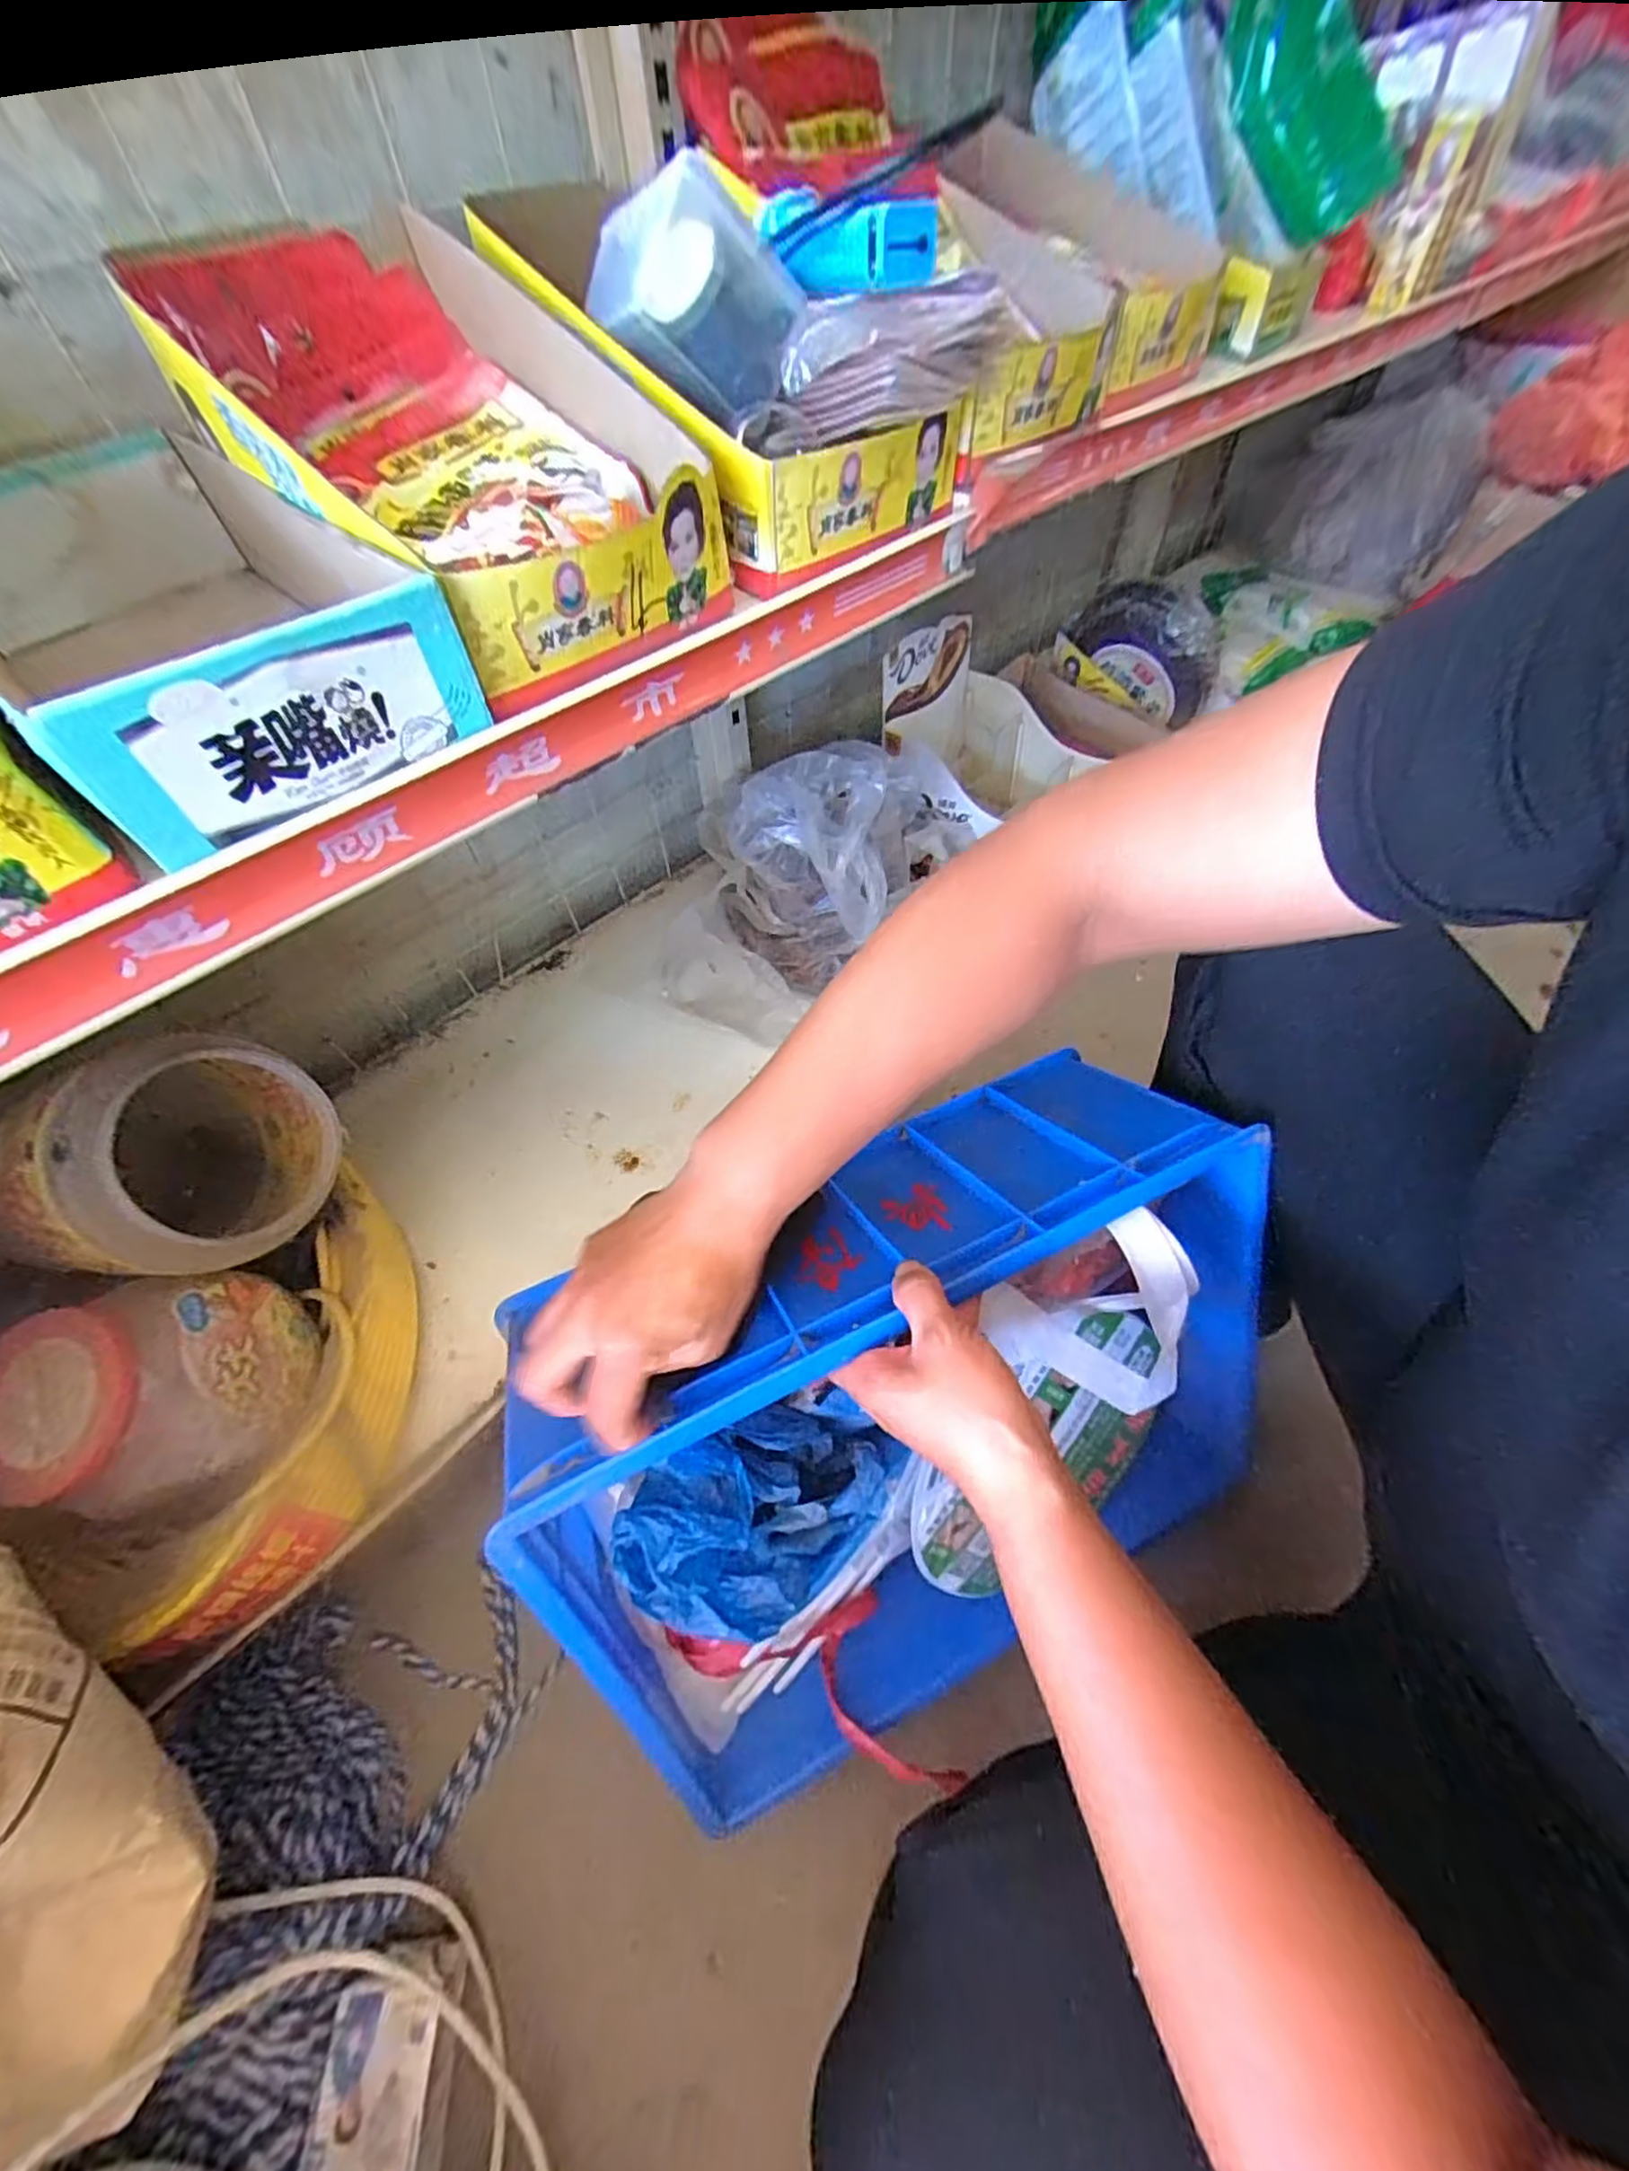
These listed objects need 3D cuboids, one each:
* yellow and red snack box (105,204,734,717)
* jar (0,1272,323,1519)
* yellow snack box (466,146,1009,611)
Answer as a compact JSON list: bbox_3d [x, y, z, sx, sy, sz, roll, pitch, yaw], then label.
[{"bbox_3d":[-0.193,-0.328,0.368,0.170,0.110,0.290,-36,63,-21],"label":"yellow and red snack box"},{"bbox_3d":[-0.418,0.201,0.456,0.140,0.133,0.115,-26,60,-16],"label":"jar"},{"bbox_3d":[-0.052,-0.436,0.424,0.174,0.123,0.304,-32,62,-19],"label":"yellow snack box"}]

